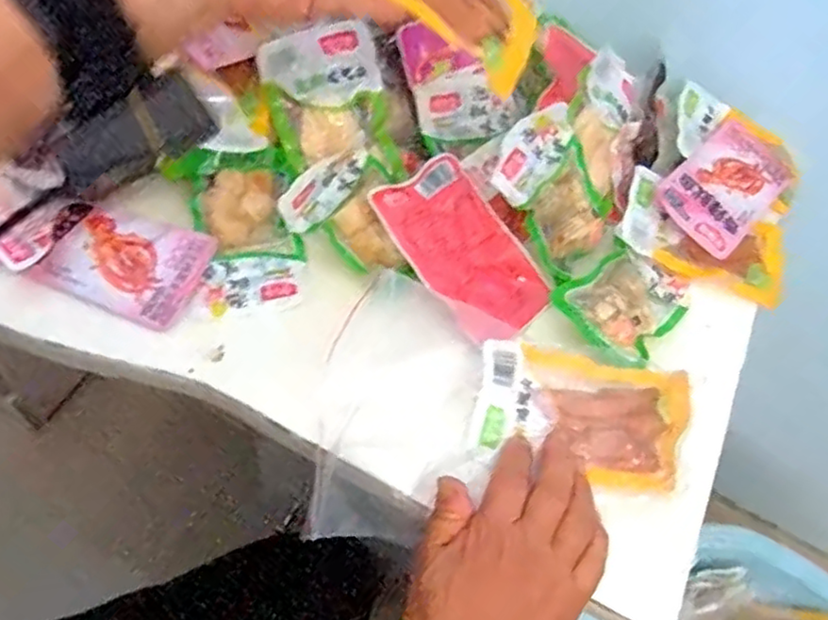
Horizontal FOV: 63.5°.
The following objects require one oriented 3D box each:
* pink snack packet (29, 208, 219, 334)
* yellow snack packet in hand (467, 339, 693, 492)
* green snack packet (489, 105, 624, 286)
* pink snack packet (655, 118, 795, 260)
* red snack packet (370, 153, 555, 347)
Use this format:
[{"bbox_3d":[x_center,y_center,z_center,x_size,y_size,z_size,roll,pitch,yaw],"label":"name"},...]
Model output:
[{"bbox_3d":[-0.195,-0.033,0.461,0.102,0.016,0.075,18,57,9],"label":"pink snack packet"},{"bbox_3d":[0.104,0.063,0.420,0.126,0.020,0.077,13,57,5],"label":"yellow snack packet in hand"},{"bbox_3d":[0.109,-0.082,0.483,0.089,0.123,0.022,-46,27,-26],"label":"green snack packet"},{"bbox_3d":[0.260,-0.105,0.555,0.076,0.006,0.151,45,58,7],"label":"pink snack packet"},{"bbox_3d":[0.037,-0.043,0.478,0.078,0.011,0.135,-36,86,-19],"label":"red snack packet"}]

